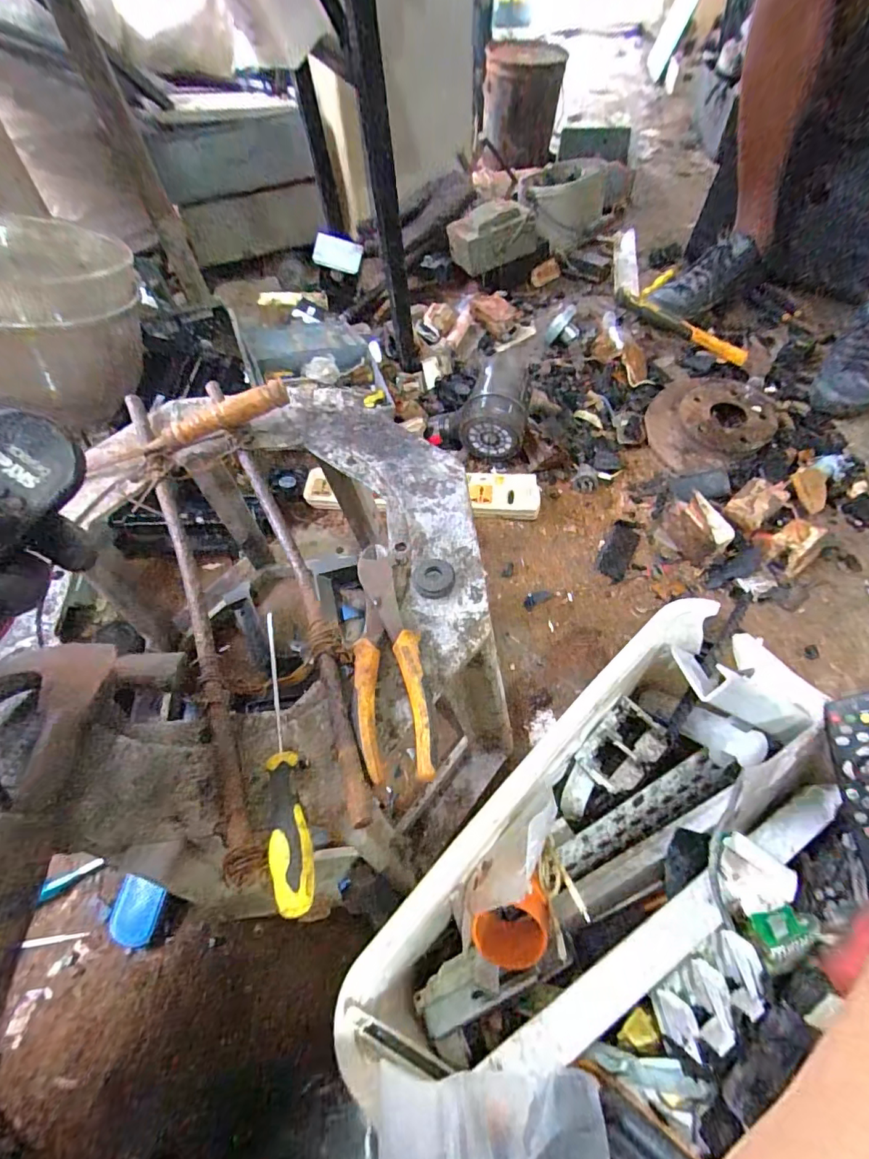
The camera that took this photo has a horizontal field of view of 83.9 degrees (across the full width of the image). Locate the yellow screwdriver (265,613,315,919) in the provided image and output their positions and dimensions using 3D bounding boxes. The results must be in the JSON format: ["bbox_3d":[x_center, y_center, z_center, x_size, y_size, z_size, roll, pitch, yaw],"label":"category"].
[{"bbox_3d":[-0.096,0.104,0.304,0.022,0.023,0.184,-14,60,-5],"label":"yellow screwdriver"}]

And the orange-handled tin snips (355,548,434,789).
[{"bbox_3d":[-0.033,0.048,0.332,0.045,0.017,0.169,-8,59,-1],"label":"orange-handled tin snips"}]

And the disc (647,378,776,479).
[{"bbox_3d":[0.489,-0.291,0.868,0.224,0.045,0.206,-24,62,-10],"label":"disc"}]

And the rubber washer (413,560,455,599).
[{"bbox_3d":[-0.001,-0.001,0.370,0.032,0.004,0.033,-2,59,3],"label":"rubber washer"}]

